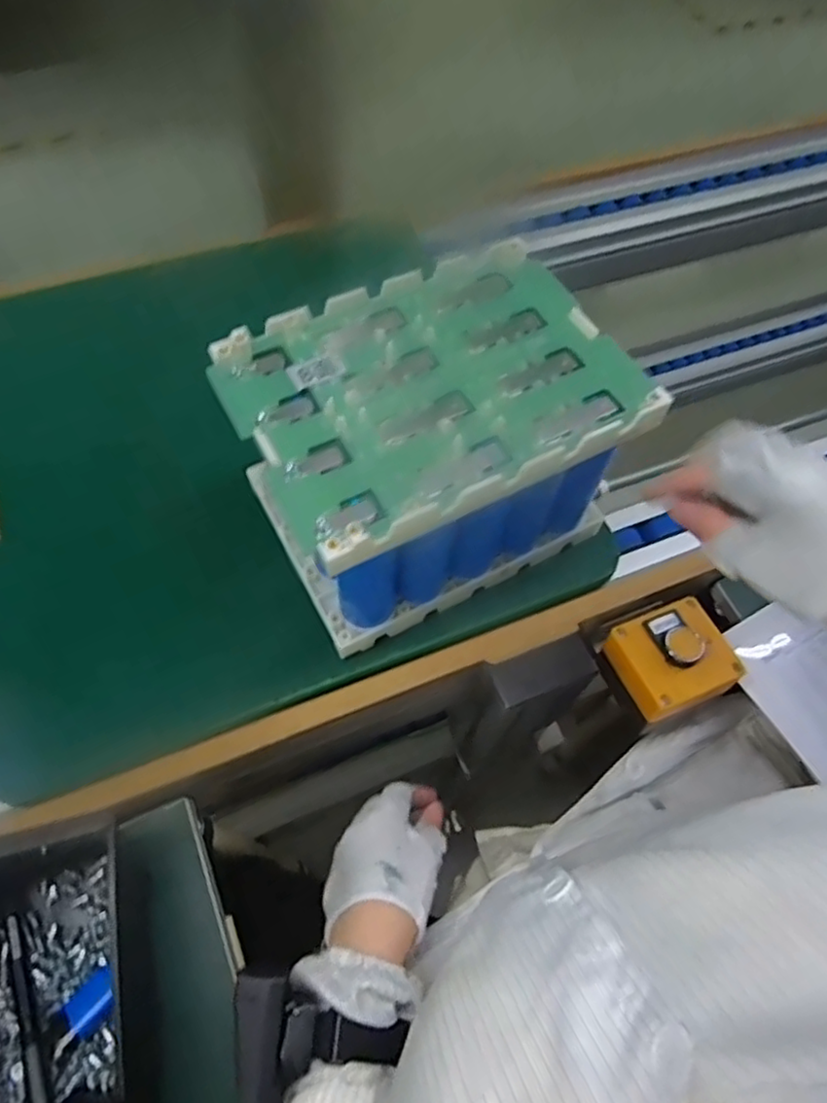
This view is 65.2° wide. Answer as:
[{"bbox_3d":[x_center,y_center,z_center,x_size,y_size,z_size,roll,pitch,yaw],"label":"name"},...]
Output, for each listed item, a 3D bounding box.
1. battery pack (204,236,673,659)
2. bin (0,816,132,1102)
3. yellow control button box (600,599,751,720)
[{"bbox_3d":[0.011,-0.074,0.466,0.236,0.145,0.175,-25,65,-16],"label":"battery pack"},{"bbox_3d":[-0.217,0.255,0.376,0.116,0.073,0.177,-11,62,-9],"label":"bin"},{"bbox_3d":[0.204,0.084,0.507,0.083,0.044,0.077,-18,64,-13],"label":"yellow control button box"}]

